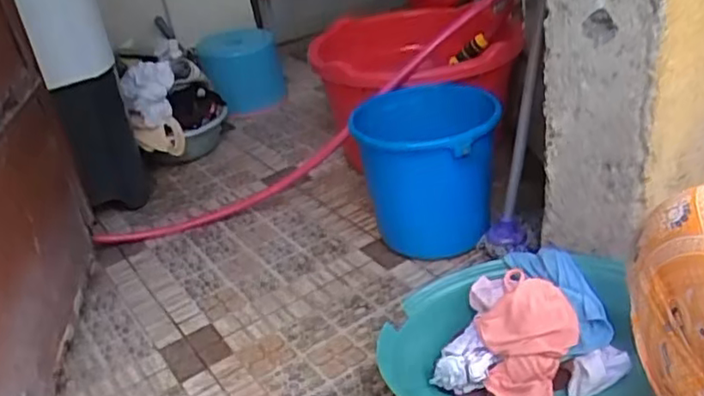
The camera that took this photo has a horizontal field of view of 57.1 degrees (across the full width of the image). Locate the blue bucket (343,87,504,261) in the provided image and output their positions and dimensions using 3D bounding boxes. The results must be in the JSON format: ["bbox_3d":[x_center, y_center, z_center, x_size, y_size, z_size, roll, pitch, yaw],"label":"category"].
[{"bbox_3d":[0.132,-0.038,1.186,0.224,0.280,0.285,-4,31,6],"label":"blue bucket"}]

